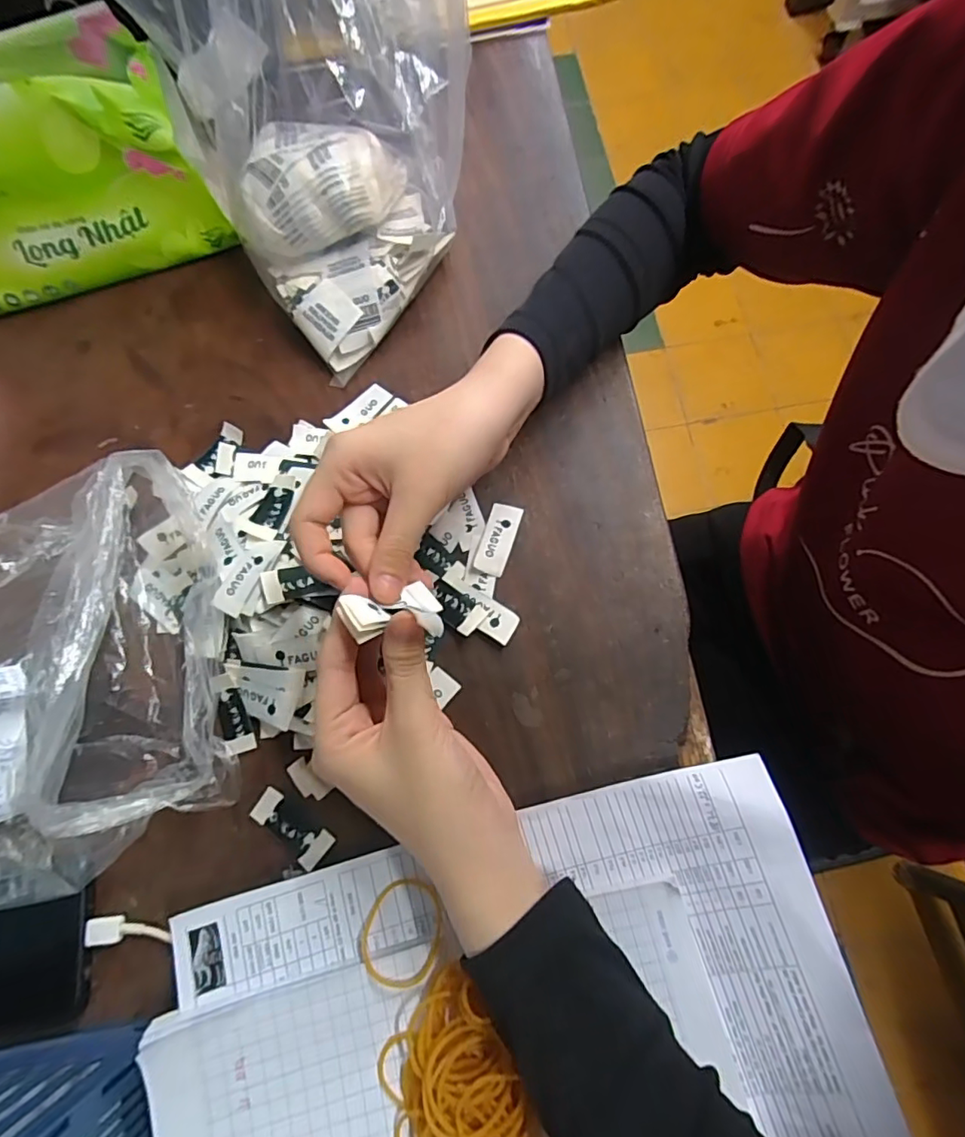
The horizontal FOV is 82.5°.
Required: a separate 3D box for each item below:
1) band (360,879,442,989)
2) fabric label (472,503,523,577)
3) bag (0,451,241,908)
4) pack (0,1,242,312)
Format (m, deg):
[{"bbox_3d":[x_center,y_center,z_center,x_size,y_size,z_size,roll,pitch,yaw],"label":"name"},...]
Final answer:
[{"bbox_3d":[-0.038,0.175,0.265,0.037,0.005,0.043,29,62,18],"label":"band"},{"bbox_3d":[0.010,-0.019,0.345,0.020,0.005,0.047,16,75,6],"label":"fabric label"},{"bbox_3d":[-0.256,0.054,0.256,0.218,0.117,0.206,-20,74,-3],"label":"bag"},{"bbox_3d":[-0.289,-0.260,0.374,0.198,0.120,0.078,-20,74,-3],"label":"pack"}]

